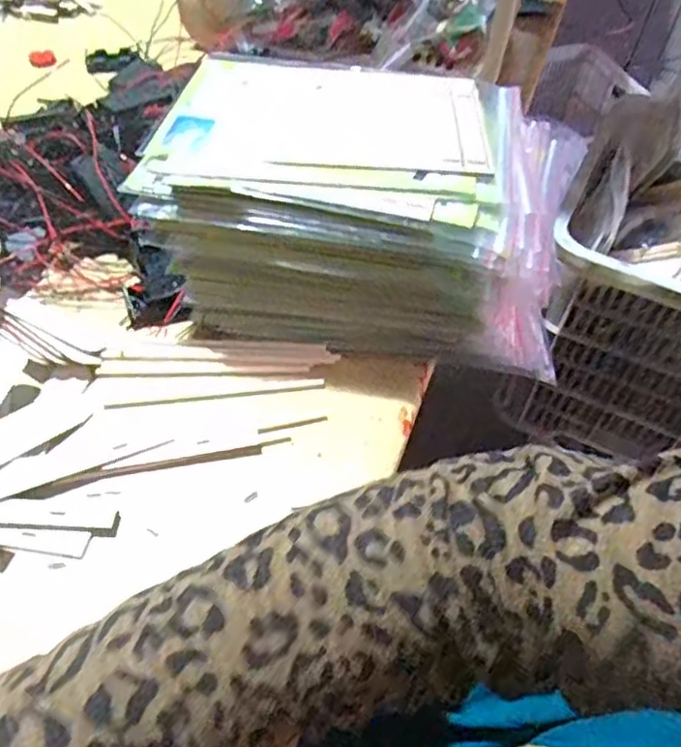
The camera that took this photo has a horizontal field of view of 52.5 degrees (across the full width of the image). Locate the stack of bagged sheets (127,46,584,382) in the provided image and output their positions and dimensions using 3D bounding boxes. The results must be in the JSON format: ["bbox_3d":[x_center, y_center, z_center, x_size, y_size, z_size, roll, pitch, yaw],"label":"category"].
[{"bbox_3d":[0.021,-0.122,0.510,0.287,0.130,0.186,8,49,2],"label":"stack of bagged sheets"}]

